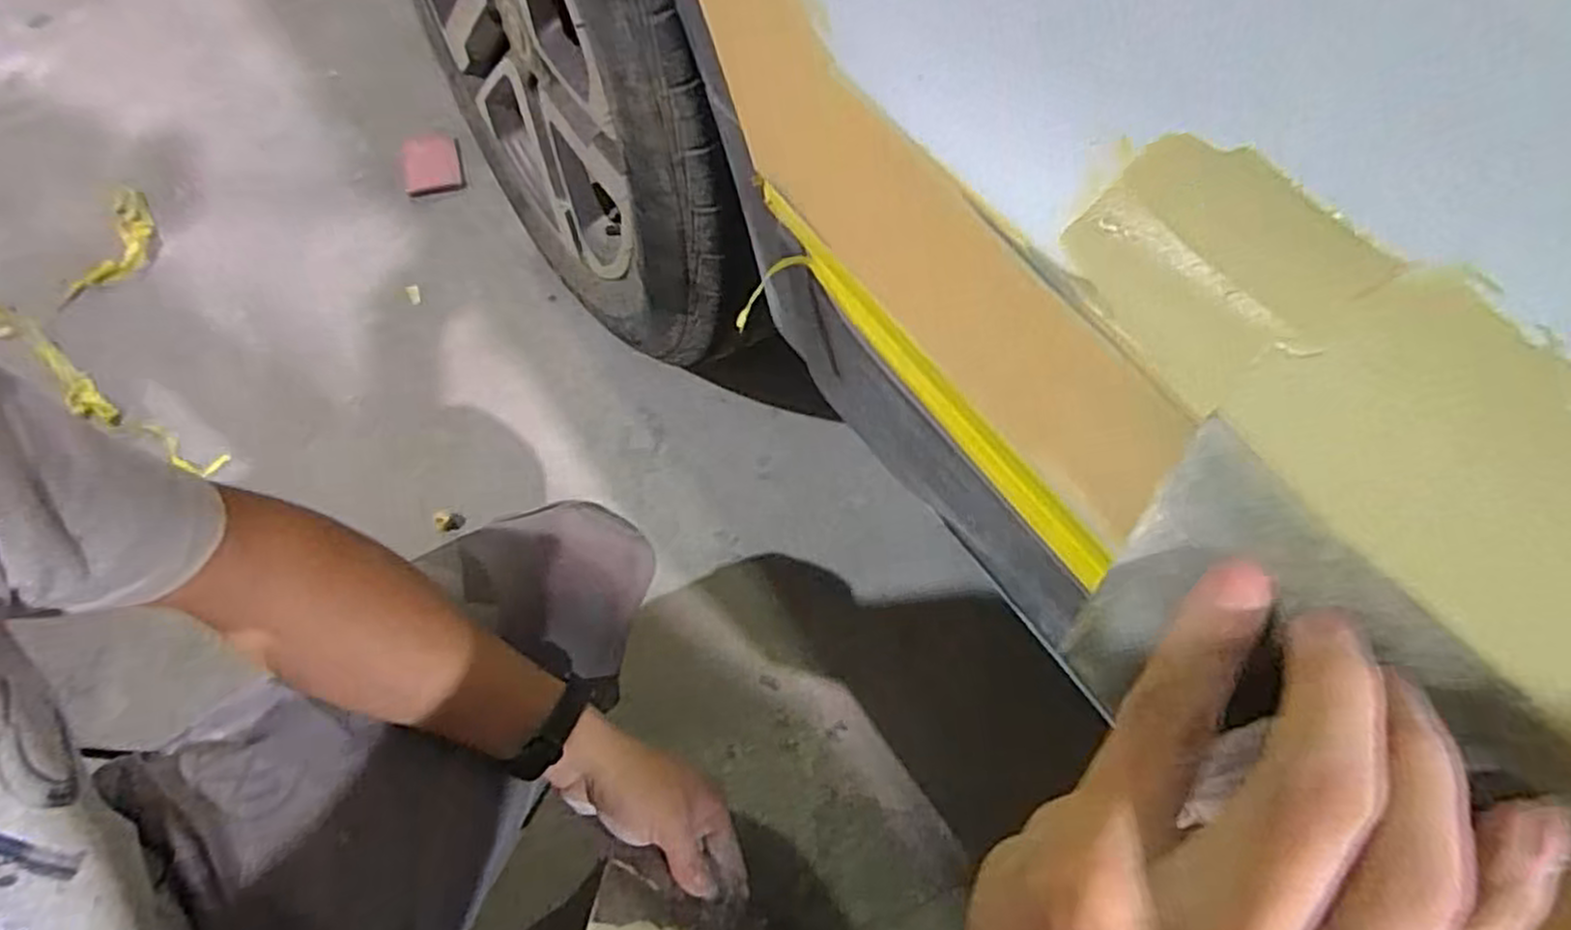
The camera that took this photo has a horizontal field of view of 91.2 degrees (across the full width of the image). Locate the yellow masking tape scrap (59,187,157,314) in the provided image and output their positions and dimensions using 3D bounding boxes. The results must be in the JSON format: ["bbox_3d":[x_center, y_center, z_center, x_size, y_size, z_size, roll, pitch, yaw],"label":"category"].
[{"bbox_3d":[-0.806,-0.257,0.930,0.072,0.020,0.177,9,64,1],"label":"yellow masking tape scrap"}]

